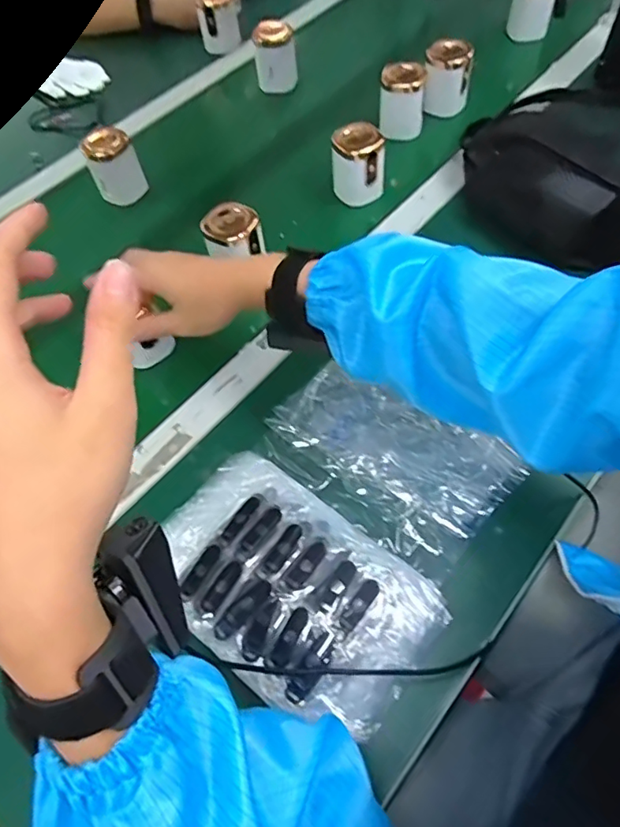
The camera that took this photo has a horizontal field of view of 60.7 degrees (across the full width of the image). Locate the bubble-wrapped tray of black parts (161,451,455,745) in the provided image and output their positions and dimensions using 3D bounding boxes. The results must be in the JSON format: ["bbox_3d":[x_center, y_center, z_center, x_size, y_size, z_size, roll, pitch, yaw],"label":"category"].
[{"bbox_3d":[-0.019,0.129,0.404,0.213,0.043,0.133,34,68,23],"label":"bubble-wrapped tray of black parts"}]

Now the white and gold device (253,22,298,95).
[{"bbox_3d":[-0.053,-0.531,0.790,0.060,0.070,0.081,-11,58,-3],"label":"white and gold device"}]

